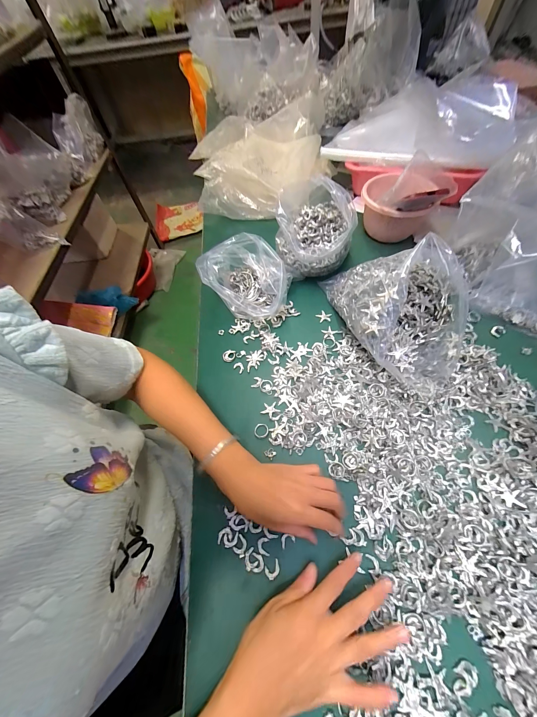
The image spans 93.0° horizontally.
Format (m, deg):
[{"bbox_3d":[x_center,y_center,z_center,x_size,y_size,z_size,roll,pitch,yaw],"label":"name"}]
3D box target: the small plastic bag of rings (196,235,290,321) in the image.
[{"bbox_3d":[-0.043,-0.138,0.459,0.155,0.111,0.116,9,61,9],"label":"small plastic bag of rings"}]

